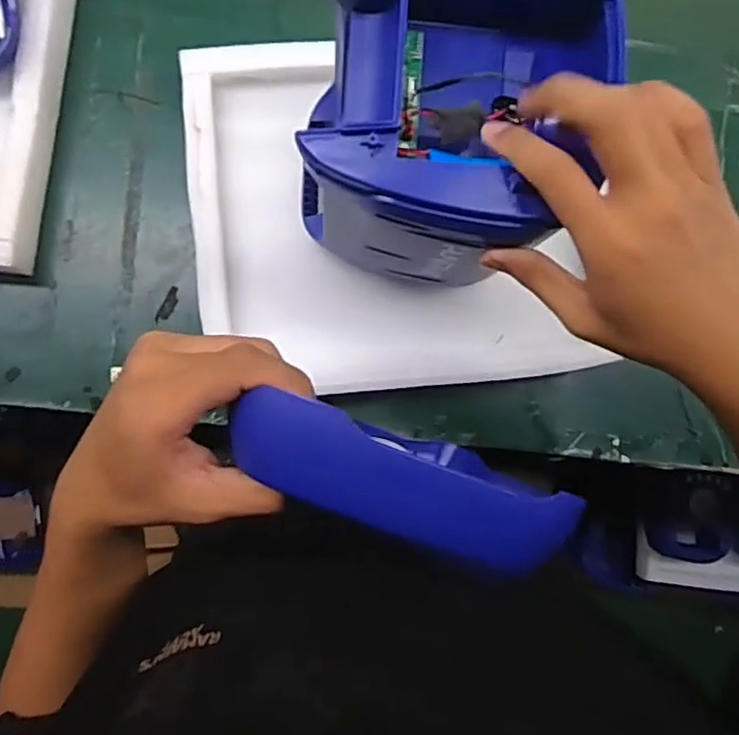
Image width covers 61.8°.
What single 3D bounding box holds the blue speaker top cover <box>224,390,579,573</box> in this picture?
[{"bbox_3d":[0.017,0.052,0.274,0.161,0.035,0.043,20,86,0],"label":"blue speaker top cover"}]

